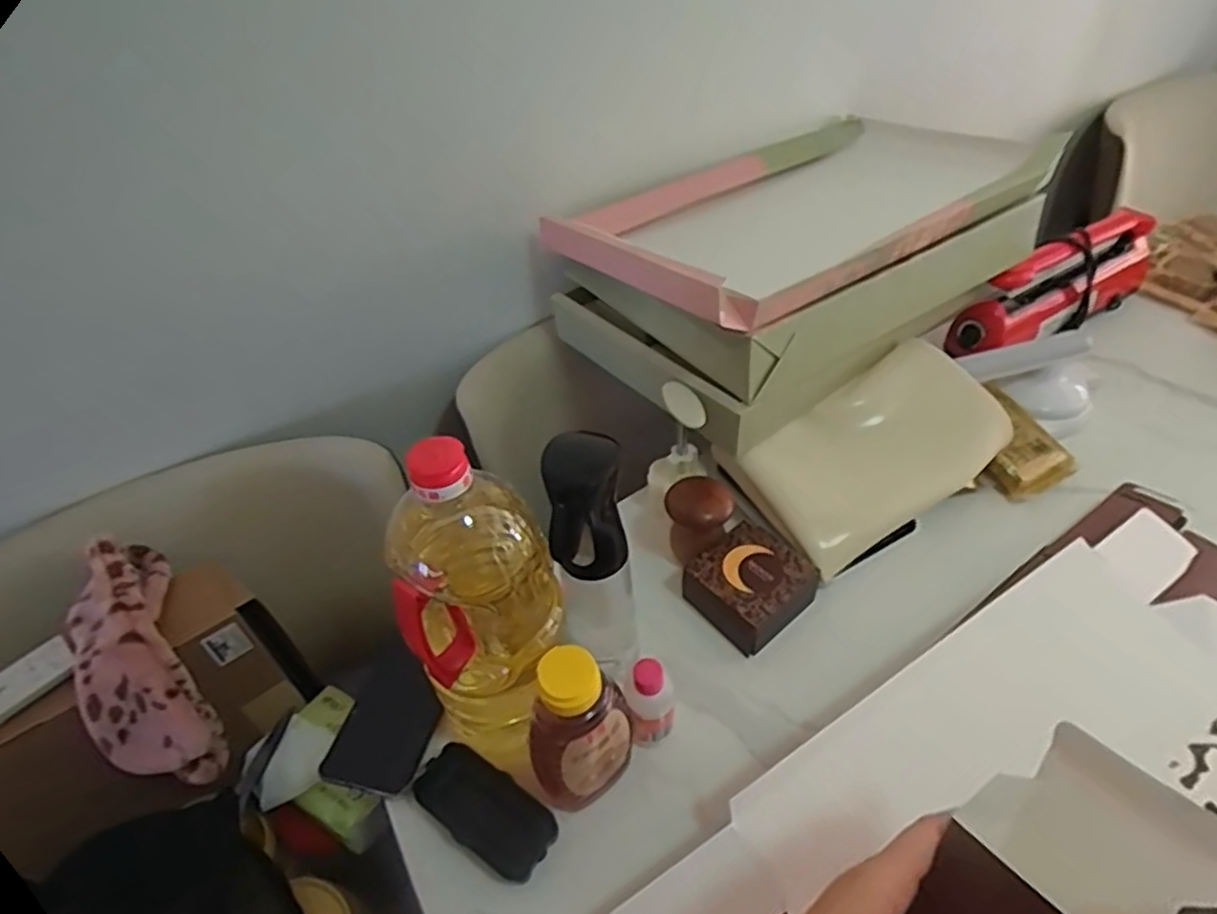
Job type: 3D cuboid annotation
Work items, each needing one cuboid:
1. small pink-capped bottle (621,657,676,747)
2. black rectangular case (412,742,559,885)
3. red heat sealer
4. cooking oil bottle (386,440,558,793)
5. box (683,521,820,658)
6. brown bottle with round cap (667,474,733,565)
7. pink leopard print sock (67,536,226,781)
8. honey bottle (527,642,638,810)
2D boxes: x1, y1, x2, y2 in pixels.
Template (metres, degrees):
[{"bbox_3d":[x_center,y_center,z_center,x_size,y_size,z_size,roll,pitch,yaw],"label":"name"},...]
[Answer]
[{"bbox_3d":[0.031,0.193,0.532,0.032,0.091,0.033,-3,44,3],"label":"small pink-capped bottle"},{"bbox_3d":[-0.091,0.262,0.513,0.114,0.030,0.050,24,51,26],"label":"black rectangular case"},{"bbox_3d":[0.564,-0.215,0.845,0.314,0.111,0.065,-21,46,-15],"label":"red heat sealer"},{"bbox_3d":[-0.087,0.095,0.480,0.099,0.250,0.096,-8,44,-2],"label":"cooking oil bottle"},{"bbox_3d":[0.128,0.118,0.630,0.098,0.054,0.088,-31,50,-24],"label":"box"},{"bbox_3d":[0.086,0.060,0.655,0.059,0.065,0.064,-3,44,3],"label":"brown bottle with round cap"},{"bbox_3d":[-0.405,0.177,0.594,0.079,0.075,0.221,-23,79,-17],"label":"pink leopard print sock"},{"bbox_3d":[-0.019,0.193,0.489,0.046,0.157,0.074,29,54,30],"label":"honey bottle"}]

